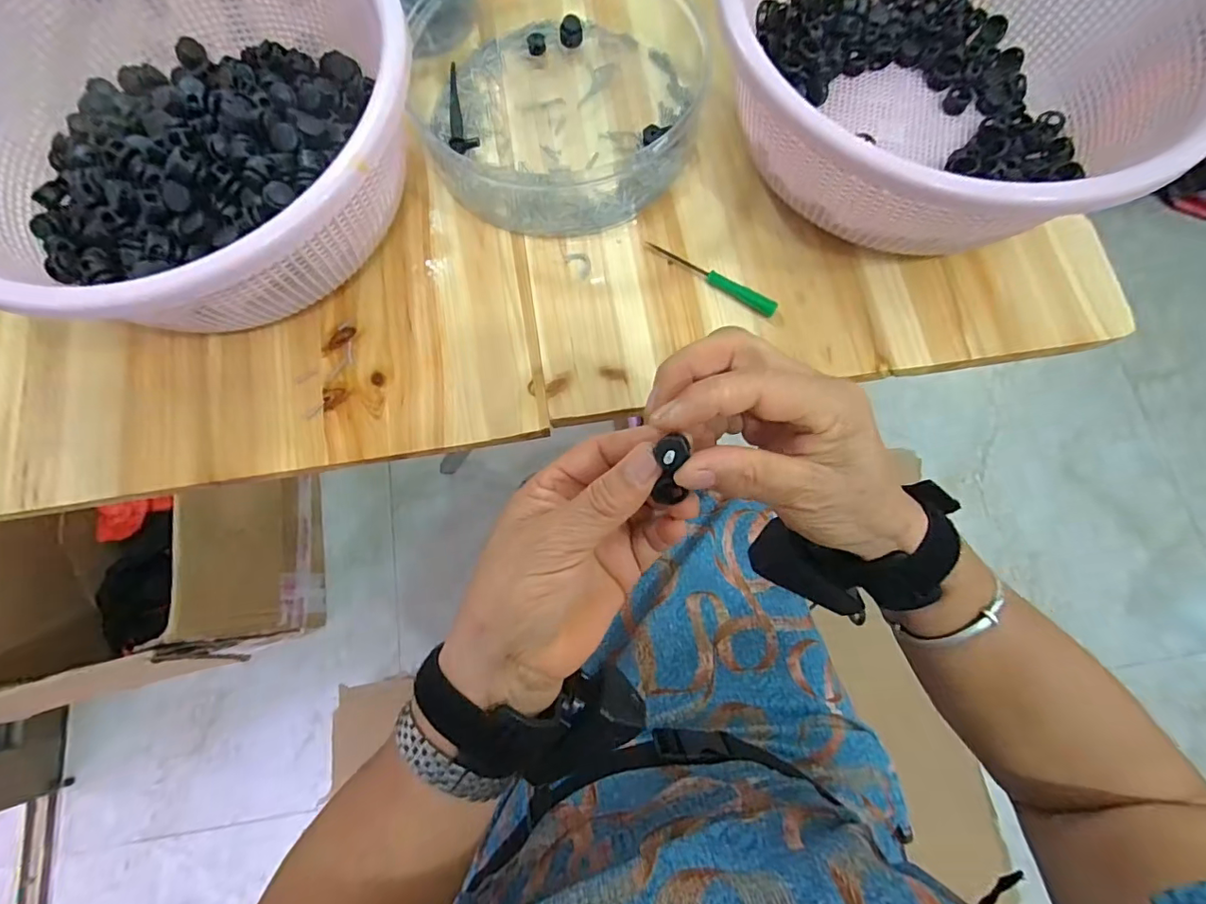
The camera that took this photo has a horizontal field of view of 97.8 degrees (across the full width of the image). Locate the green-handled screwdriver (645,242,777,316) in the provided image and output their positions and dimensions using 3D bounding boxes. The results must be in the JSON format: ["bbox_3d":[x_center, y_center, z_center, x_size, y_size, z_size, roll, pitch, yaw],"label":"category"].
[{"bbox_3d":[0.071,-0.116,0.348,0.096,0.007,0.009,33,77,10],"label":"green-handled screwdriver"}]

